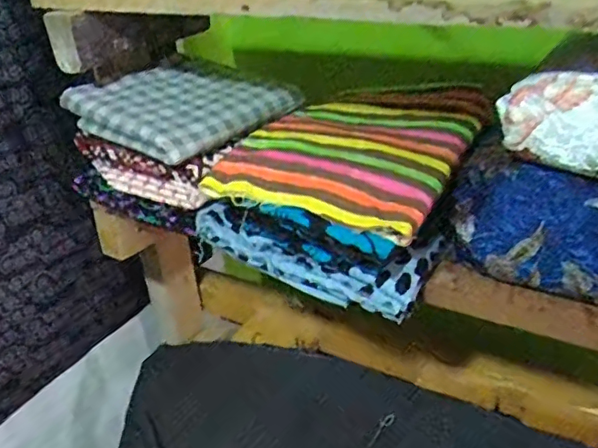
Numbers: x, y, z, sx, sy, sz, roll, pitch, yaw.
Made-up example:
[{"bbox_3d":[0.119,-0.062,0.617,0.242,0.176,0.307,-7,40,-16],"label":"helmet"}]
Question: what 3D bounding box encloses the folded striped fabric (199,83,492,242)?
[{"bbox_3d":[0.058,-0.077,0.558,0.195,0.043,0.249,11,32,27],"label":"folded striped fabric"}]

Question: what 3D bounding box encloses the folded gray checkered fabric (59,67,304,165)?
[{"bbox_3d":[-0.116,-0.129,0.614,0.165,0.042,0.191,17,35,34],"label":"folded gray checkered fabric"}]

